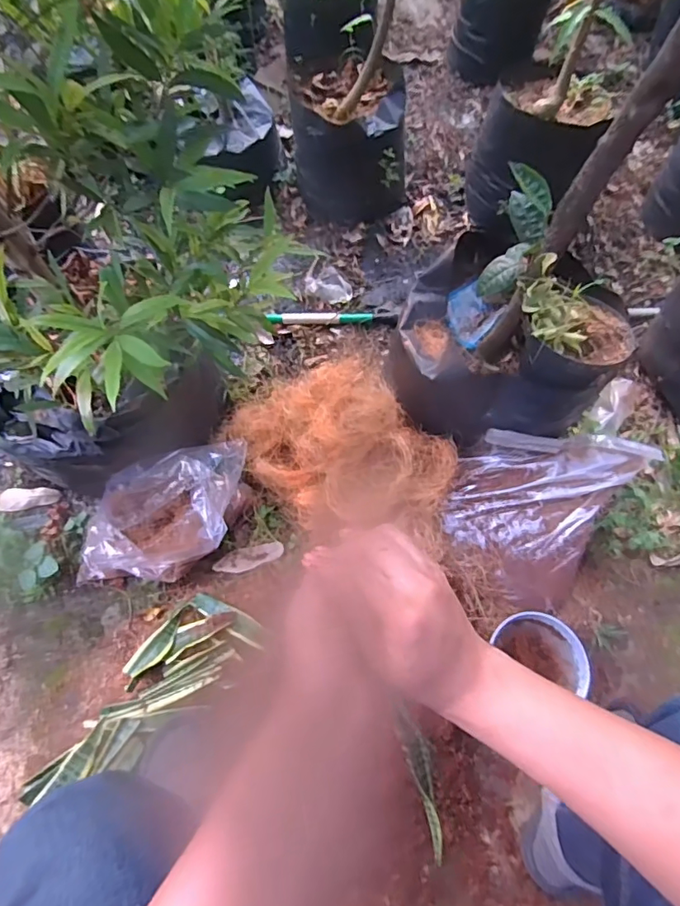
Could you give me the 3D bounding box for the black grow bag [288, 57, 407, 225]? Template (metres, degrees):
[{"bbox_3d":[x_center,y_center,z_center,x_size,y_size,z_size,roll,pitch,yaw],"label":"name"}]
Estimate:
[{"bbox_3d":[0.028,-0.726,1.223,0.271,0.226,0.218,-1,63,-1],"label":"black grow bag"}]

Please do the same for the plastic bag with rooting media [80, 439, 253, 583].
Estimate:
[{"bbox_3d":[-0.293,0.097,0.874,0.213,0.120,0.296,21,65,10],"label":"plastic bag with rooting media"}]

